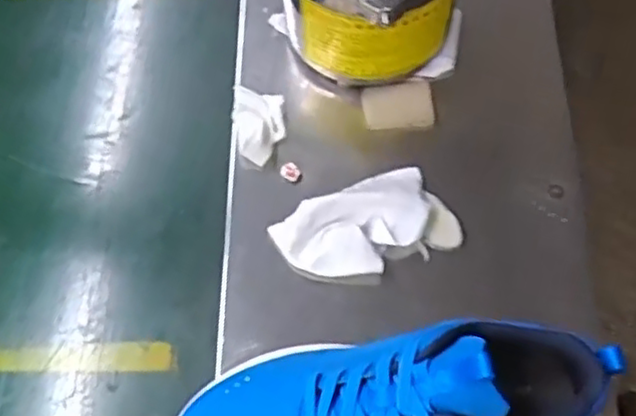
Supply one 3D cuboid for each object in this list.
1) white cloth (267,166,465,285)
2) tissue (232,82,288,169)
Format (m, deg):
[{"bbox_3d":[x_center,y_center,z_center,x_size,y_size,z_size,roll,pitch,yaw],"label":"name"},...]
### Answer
[{"bbox_3d":[0.035,0.015,0.515,0.124,0.018,0.072,-23,67,-9],"label":"white cloth"},{"bbox_3d":[-0.046,-0.066,0.552,0.039,0.018,0.064,-2,66,0],"label":"tissue"}]

